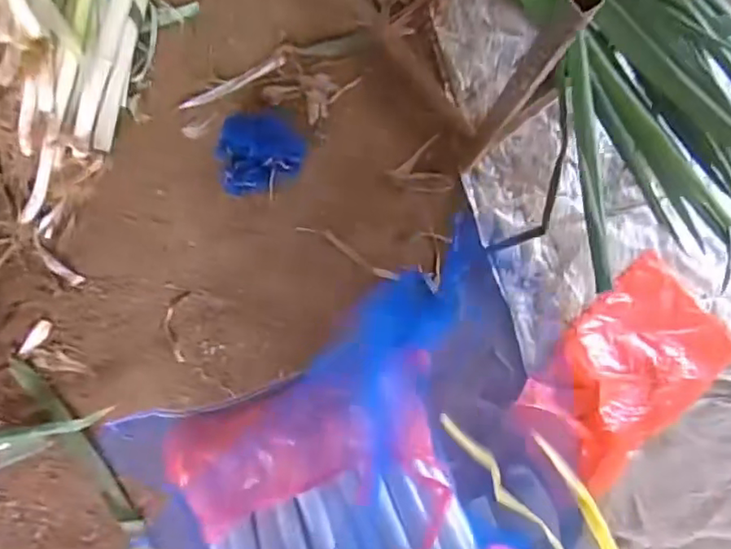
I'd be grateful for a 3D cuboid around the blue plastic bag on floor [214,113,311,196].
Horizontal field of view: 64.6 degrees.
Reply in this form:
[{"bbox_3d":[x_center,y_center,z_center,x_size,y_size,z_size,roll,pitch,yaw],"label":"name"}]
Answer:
[{"bbox_3d":[-0.162,-0.191,0.904,0.135,0.060,0.109,-12,85,-5],"label":"blue plastic bag on floor"}]

